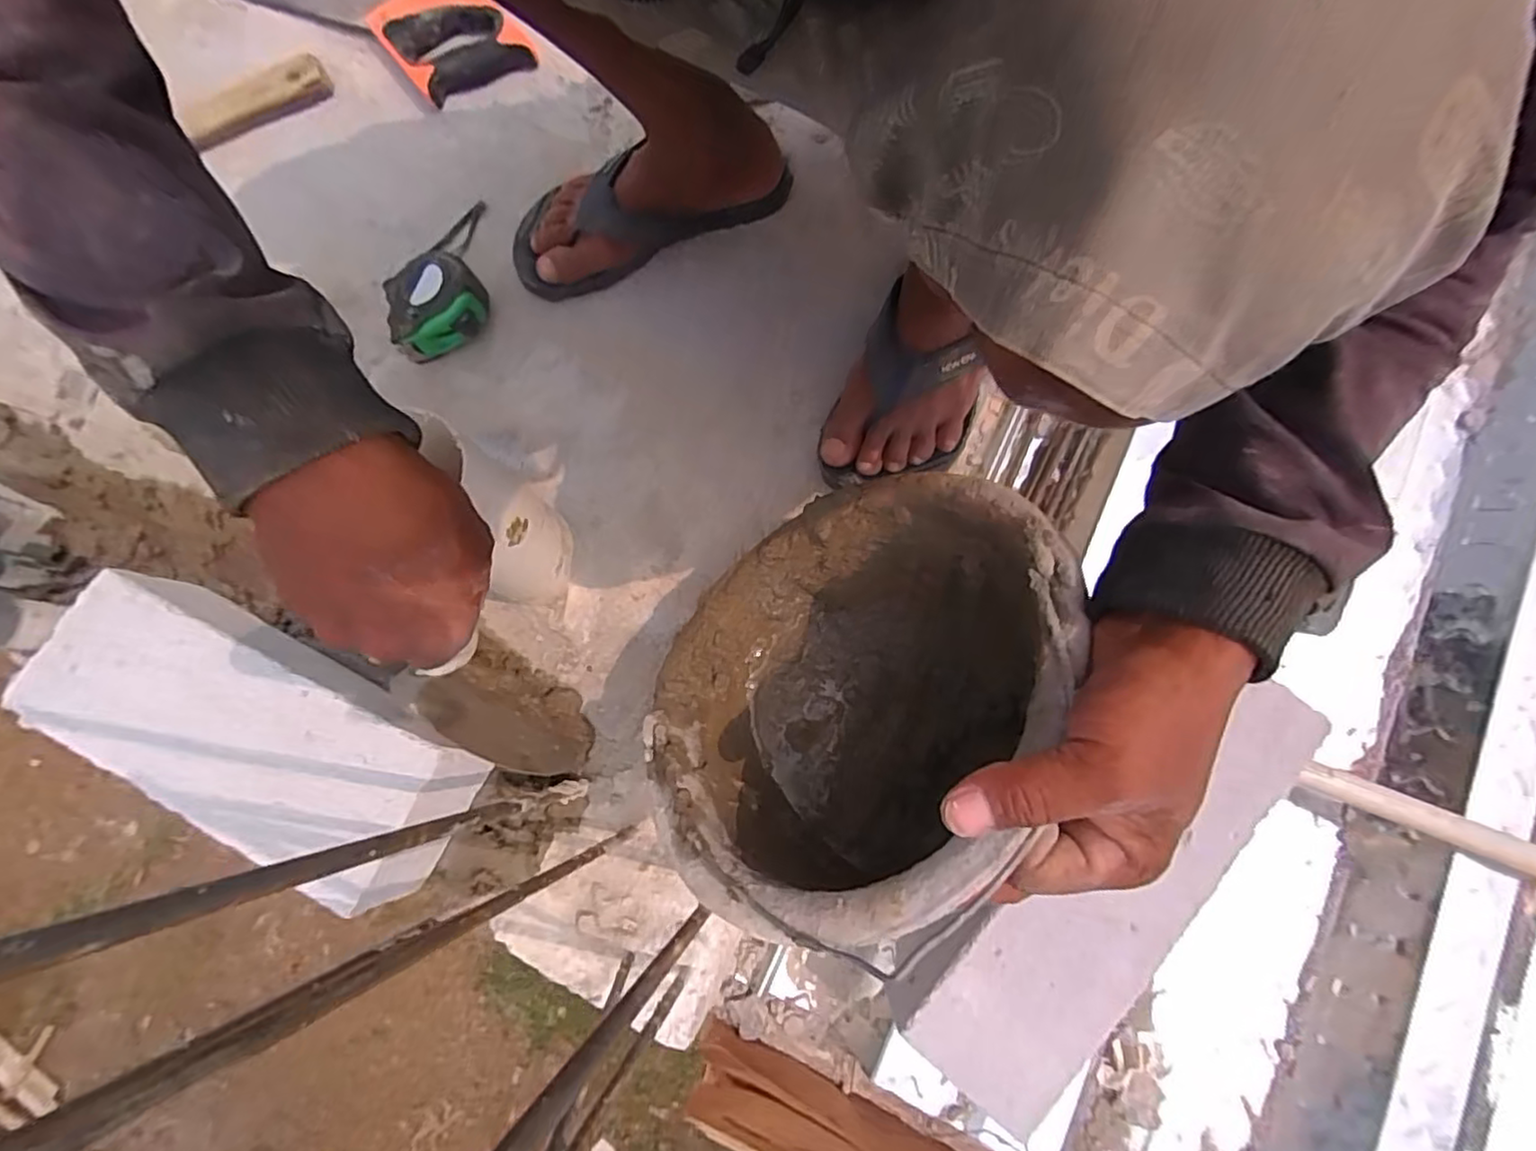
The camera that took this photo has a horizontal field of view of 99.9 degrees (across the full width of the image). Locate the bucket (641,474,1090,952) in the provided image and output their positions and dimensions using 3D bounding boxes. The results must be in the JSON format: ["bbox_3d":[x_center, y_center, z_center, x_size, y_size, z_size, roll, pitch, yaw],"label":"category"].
[{"bbox_3d":[0.071,0.085,0.377,0.244,0.148,0.244,-26,40,24],"label":"bucket"}]

